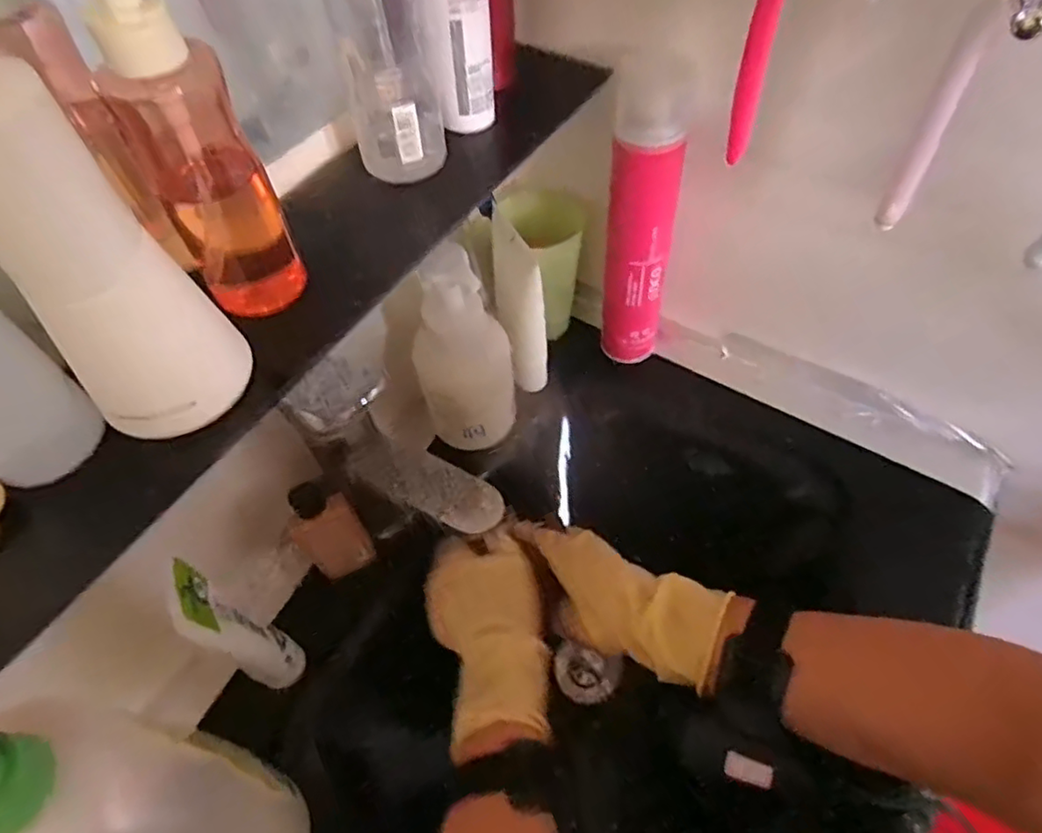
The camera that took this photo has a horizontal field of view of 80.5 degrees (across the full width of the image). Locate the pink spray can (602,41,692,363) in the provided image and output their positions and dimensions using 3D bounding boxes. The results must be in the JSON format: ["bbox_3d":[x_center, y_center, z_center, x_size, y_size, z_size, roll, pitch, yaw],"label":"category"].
[{"bbox_3d":[0.096,-0.144,0.491,0.054,0.256,0.043,6,56,8],"label":"pink spray can"}]

